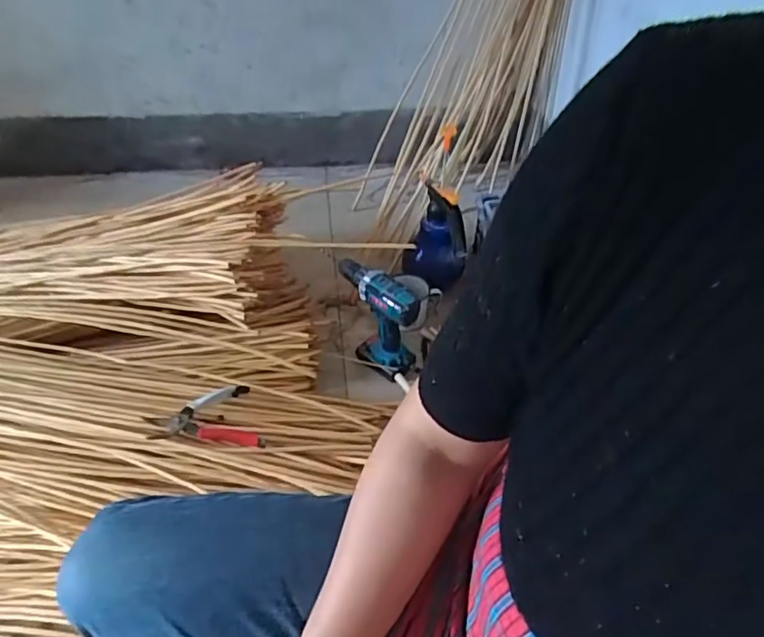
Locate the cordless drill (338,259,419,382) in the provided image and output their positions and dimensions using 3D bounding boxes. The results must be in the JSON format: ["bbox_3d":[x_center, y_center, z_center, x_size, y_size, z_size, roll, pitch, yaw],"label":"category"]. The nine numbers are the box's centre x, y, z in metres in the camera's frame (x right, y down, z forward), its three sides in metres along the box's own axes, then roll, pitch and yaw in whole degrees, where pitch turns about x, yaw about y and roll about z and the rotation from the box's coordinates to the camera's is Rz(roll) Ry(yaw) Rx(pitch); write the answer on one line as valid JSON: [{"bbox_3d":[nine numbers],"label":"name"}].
[{"bbox_3d":[-0.007,-0.005,1.101,0.084,0.185,0.180,-22,50,-23],"label":"cordless drill"}]

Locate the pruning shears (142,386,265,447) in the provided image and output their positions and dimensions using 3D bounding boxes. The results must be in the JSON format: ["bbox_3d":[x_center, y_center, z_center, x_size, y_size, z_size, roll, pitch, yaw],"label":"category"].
[{"bbox_3d":[-0.281,0.163,0.899,0.163,0.042,0.148,-15,47,-17],"label":"pruning shears"}]

